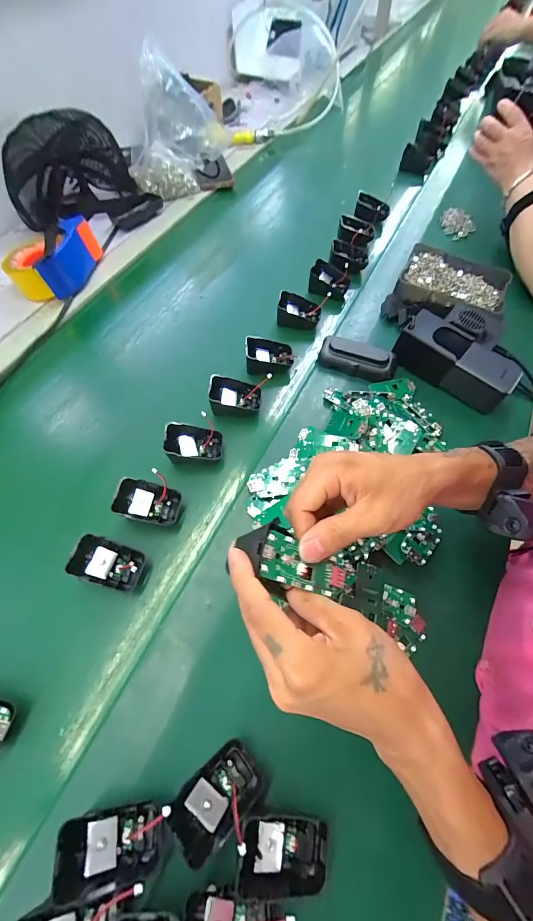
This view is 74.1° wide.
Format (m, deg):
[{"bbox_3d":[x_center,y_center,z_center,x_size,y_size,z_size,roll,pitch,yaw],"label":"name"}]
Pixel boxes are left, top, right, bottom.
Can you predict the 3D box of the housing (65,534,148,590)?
[{"bbox_3d":[-0.164,0.105,0.363,0.069,0.023,0.044,26,59,-18],"label":"housing"}]

